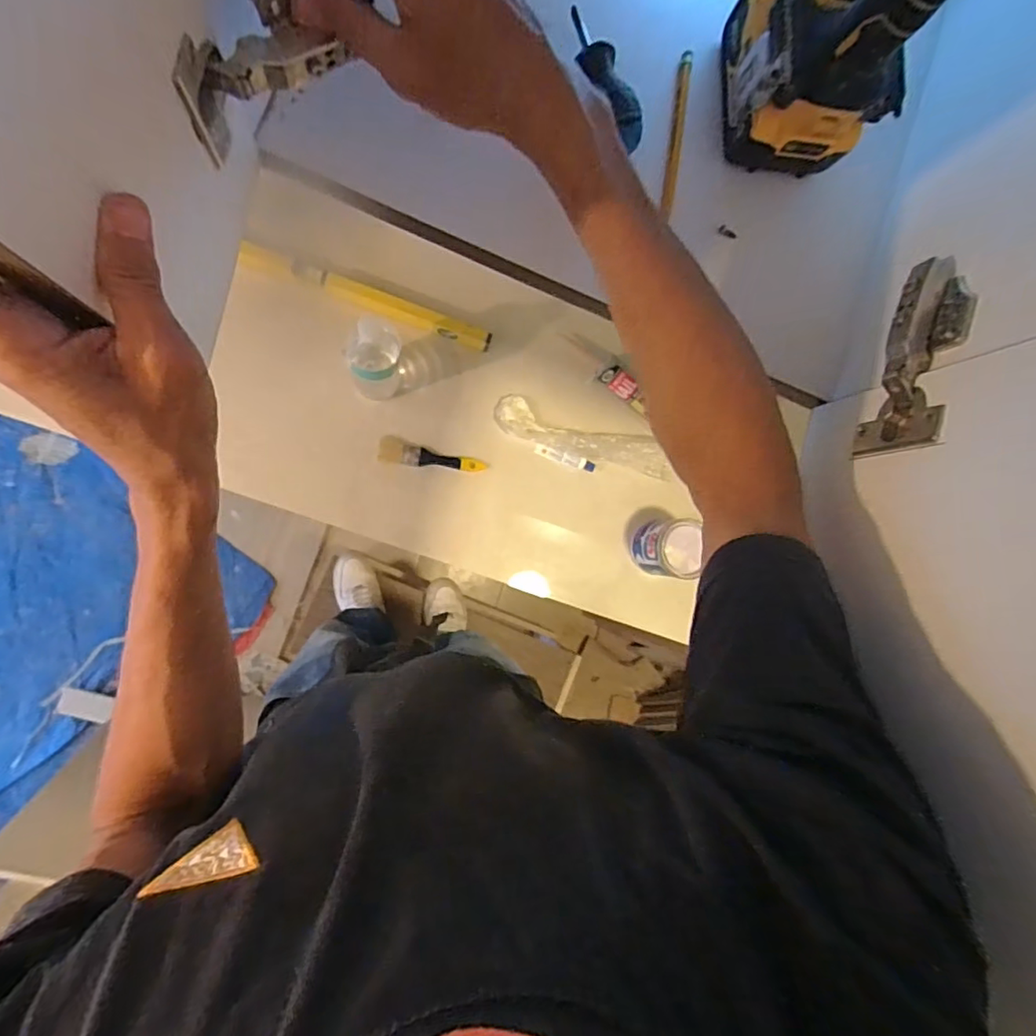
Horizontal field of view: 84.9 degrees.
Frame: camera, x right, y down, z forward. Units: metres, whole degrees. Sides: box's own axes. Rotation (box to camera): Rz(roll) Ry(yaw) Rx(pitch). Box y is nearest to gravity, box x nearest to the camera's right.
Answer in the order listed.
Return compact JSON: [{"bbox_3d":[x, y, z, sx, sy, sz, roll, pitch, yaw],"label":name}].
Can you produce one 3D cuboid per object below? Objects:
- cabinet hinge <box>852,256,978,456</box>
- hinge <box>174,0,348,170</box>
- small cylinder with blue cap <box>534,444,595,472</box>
[{"bbox_3d":[0.244,-0.103,0.353,0.026,0.058,0.123,20,84,-11],"label":"cabinet hinge"},{"bbox_3d":[-0.130,-0.221,0.277,0.084,0.056,0.030,-41,93,-3],"label":"hinge"},{"bbox_3d":[0.085,-0.109,1.021,0.111,0.019,0.023,20,84,6],"label":"small cylinder with blue cap"}]

